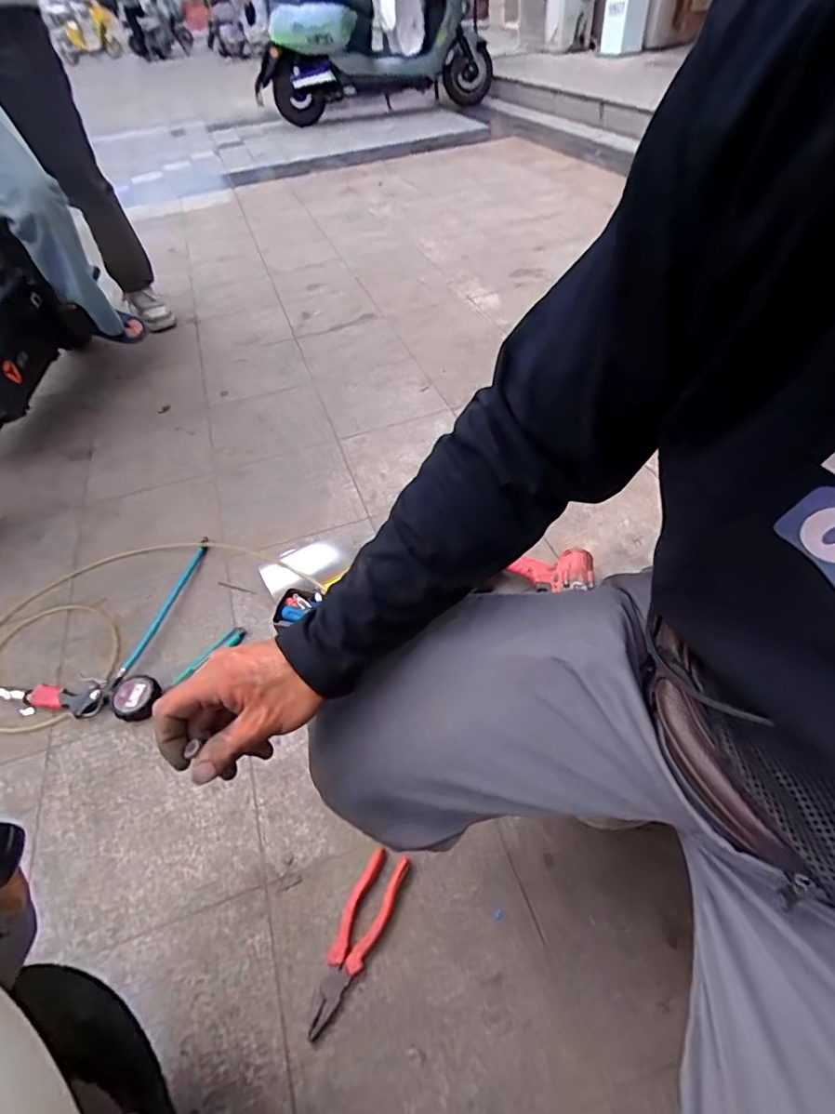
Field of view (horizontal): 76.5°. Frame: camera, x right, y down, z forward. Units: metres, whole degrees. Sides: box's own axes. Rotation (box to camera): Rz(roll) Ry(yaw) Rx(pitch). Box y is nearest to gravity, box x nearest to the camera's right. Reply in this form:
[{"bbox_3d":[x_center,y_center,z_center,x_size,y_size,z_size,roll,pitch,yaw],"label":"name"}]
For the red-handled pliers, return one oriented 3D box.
[{"bbox_3d":[-0.072,0.443,0.618,0.051,0.016,0.188,18,52,19],"label":"red-handled pliers"}]

